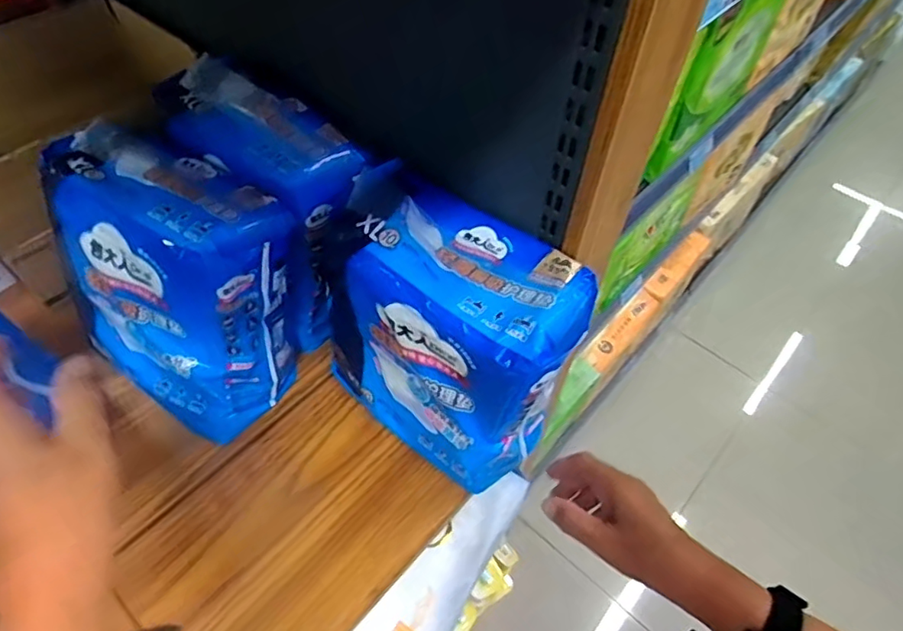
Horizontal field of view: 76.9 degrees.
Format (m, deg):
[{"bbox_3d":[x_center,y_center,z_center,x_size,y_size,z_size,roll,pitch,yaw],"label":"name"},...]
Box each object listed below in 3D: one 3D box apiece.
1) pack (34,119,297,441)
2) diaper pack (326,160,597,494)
[{"bbox_3d":[-0.264,-0.030,0.545,0.229,0.222,0.156,30,58,18],"label":"pack"},{"bbox_3d":[0.001,0.019,0.508,0.198,0.215,0.129,33,58,19],"label":"diaper pack"}]

